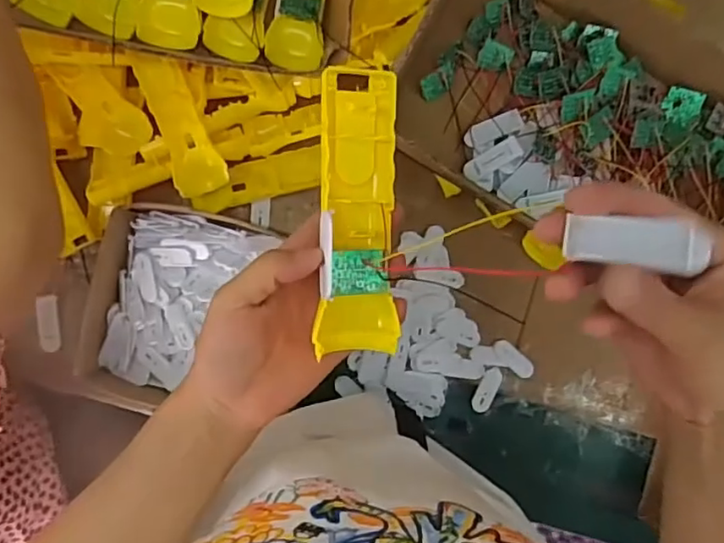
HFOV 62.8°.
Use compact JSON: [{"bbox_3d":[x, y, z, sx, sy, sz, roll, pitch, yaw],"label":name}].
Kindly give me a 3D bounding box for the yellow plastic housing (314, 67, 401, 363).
[{"bbox_3d":[-0.001,-0.032,0.337,0.043,0.025,0.159,0,95,-3],"label":"yellow plastic housing"}]

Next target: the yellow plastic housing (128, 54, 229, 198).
[{"bbox_3d":[-0.176,-0.142,0.572,0.048,0.016,0.140,-23,100,-4],"label":"yellow plastic housing"}]

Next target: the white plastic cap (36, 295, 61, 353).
[{"bbox_3d":[-0.326,0.055,0.617,0.017,0.011,0.058,-2,86,-3],"label":"white plastic cap"}]

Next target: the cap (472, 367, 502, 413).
[{"bbox_3d":[0.134,0.127,0.636,0.020,0.004,0.050,25,85,-1],"label":"cap"}]

